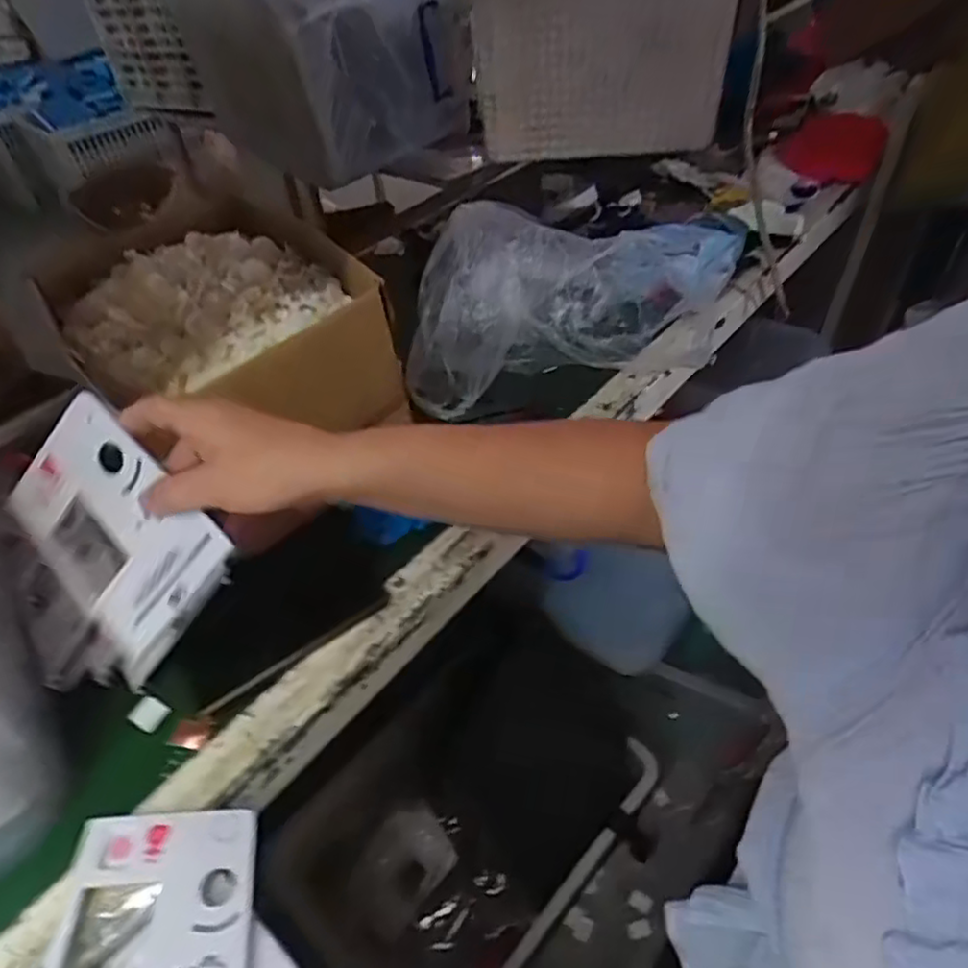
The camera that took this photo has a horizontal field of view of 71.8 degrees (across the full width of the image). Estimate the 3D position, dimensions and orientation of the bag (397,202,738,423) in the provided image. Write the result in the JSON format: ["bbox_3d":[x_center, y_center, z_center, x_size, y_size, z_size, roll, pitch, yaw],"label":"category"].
[{"bbox_3d":[0.112,-0.232,0.810,0.421,0.129,0.258,-12,44,-4],"label":"bag"}]

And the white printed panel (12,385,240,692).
[{"bbox_3d":[-0.232,0.031,0.422,0.150,0.118,0.010,44,17,10],"label":"white printed panel"}]

